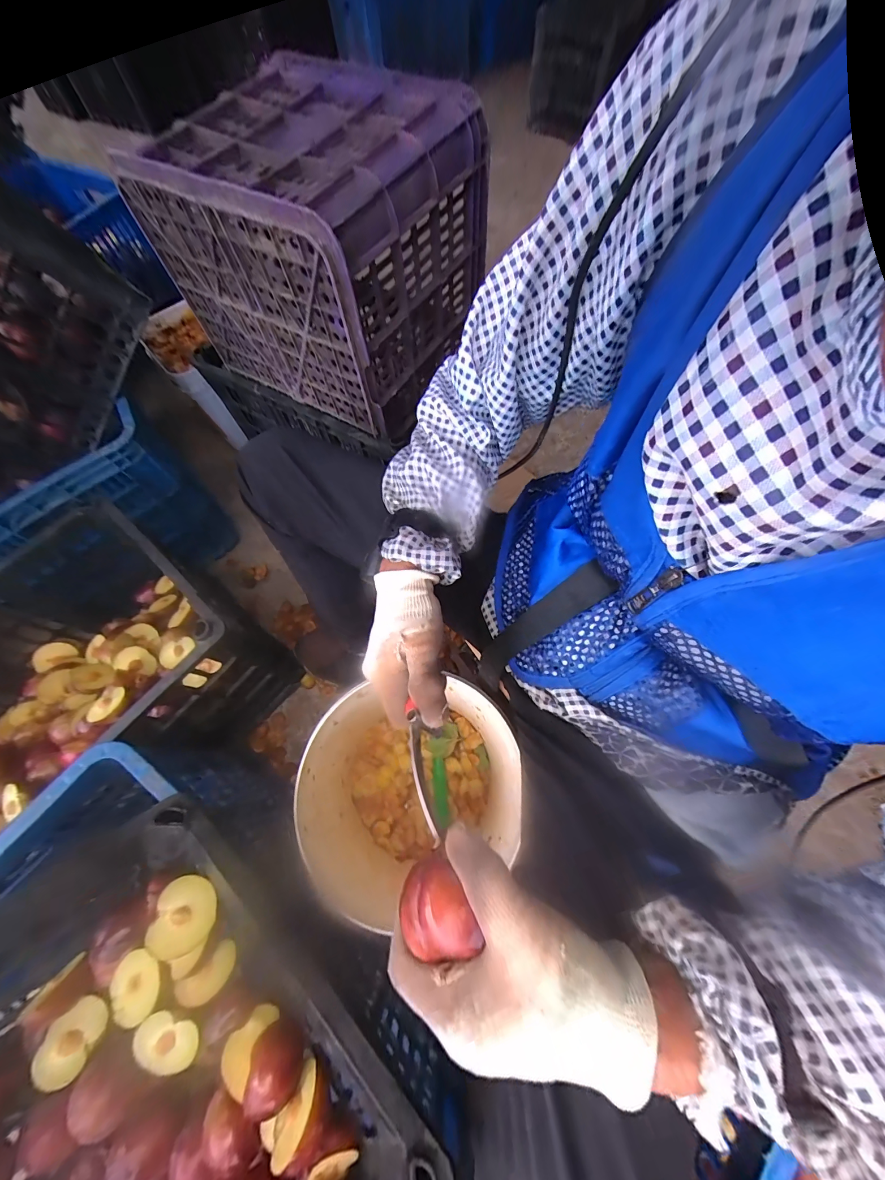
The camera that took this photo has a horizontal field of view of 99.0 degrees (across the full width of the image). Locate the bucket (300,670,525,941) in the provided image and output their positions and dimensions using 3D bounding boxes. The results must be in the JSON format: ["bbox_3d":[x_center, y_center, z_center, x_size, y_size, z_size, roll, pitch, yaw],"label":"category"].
[{"bbox_3d":[-0.031,0.269,0.531,0.251,0.240,0.209,-25,69,-9],"label":"bucket"}]

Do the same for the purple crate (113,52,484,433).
[{"bbox_3d":[-0.162,-0.489,0.559,0.332,0.260,0.320,26,70,12],"label":"purple crate"}]

